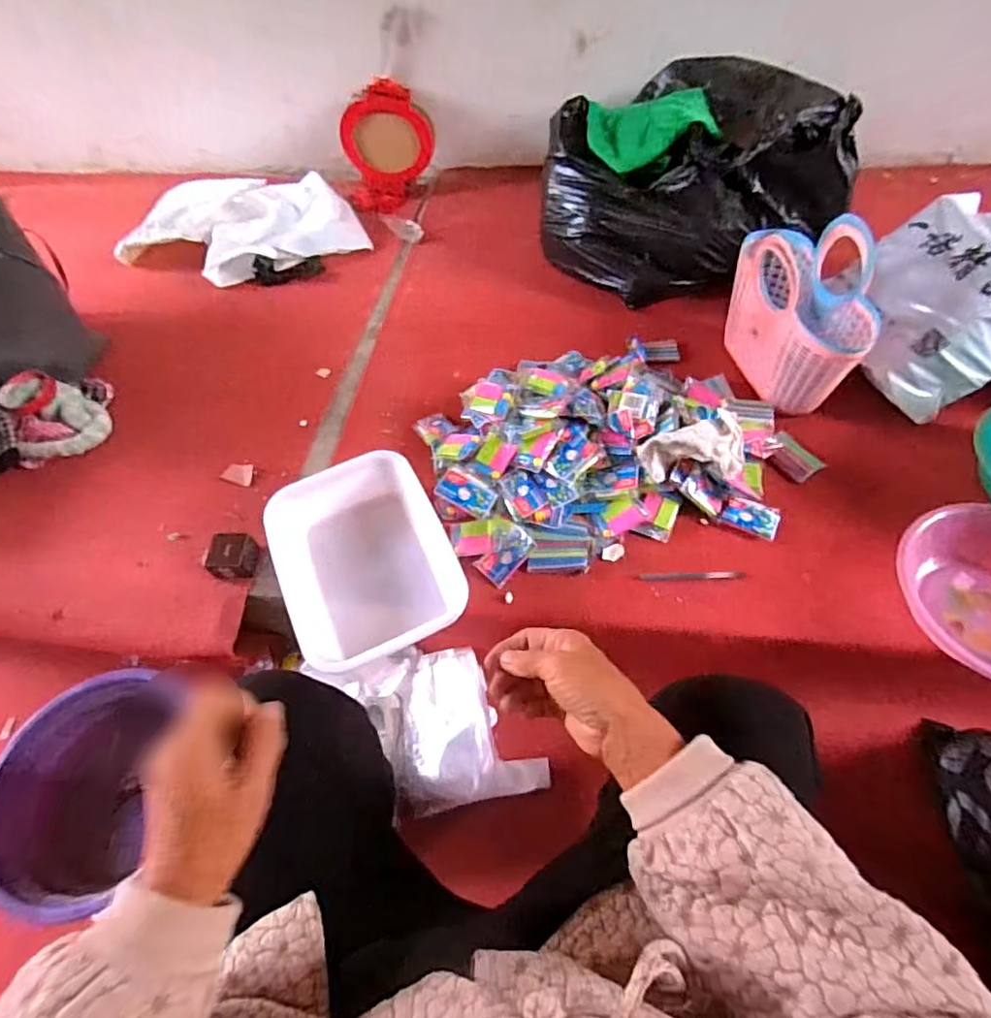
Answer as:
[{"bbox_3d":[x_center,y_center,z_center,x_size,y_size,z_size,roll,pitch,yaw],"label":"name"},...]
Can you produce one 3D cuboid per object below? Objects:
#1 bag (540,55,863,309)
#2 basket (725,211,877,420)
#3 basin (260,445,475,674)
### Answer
[{"bbox_3d":[0.349,-0.624,1.067,0.497,0.270,0.395,-10,56,-5],"label":"bag"},{"bbox_3d":[0.459,-0.291,0.847,0.126,0.213,0.240,-6,56,-2],"label":"basket"},{"bbox_3d":[-0.177,0.073,0.765,0.215,0.088,0.280,-23,58,-13],"label":"basin"}]

